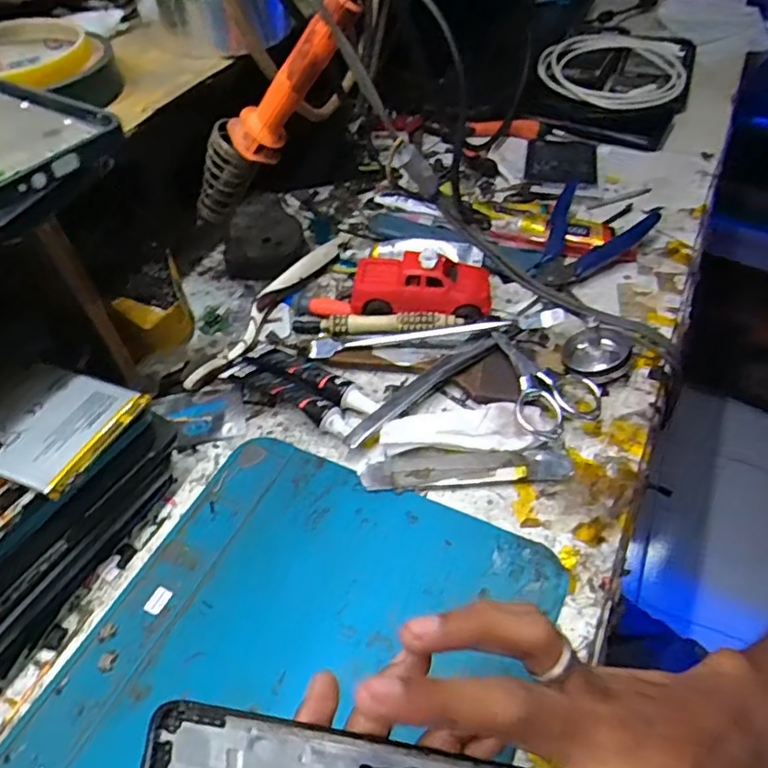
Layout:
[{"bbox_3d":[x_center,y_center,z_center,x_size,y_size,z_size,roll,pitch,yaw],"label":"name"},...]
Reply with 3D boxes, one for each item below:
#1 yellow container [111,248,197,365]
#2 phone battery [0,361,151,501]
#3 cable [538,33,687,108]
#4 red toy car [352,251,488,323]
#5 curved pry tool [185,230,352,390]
[{"bbox_3d":[-0.153,-0.047,0.407,0.046,0.055,0.038,-22,50,-13],"label":"yellow container"},{"bbox_3d":[-0.157,0.018,0.283,0.067,0.009,0.062,14,51,16],"label":"phone battery"},{"bbox_3d":[0.238,-0.336,0.629,0.141,0.039,0.155,12,52,16],"label":"cable"},{"bbox_3d":[0.026,-0.070,0.414,0.091,0.027,0.048,5,50,11],"label":"red toy car"},{"bbox_3d":[-0.078,-0.059,0.433,0.020,0.017,0.183,21,55,23],"label":"curved pry tool"}]

